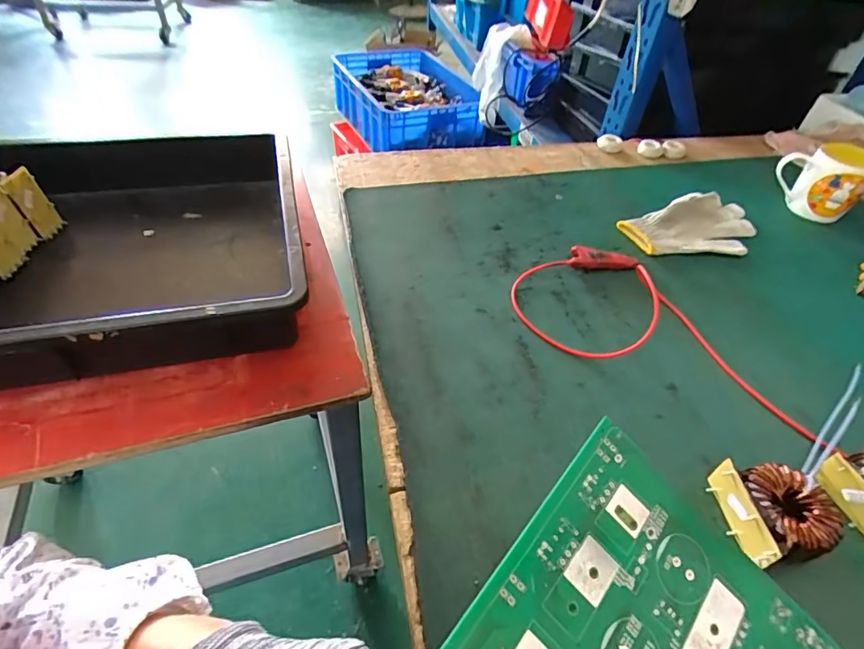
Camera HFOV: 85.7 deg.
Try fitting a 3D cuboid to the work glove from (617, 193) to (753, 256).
[{"bbox_3d":[0.379,-0.138,0.665,0.204,0.016,0.117,-20,51,-22],"label":"work glove"}]

